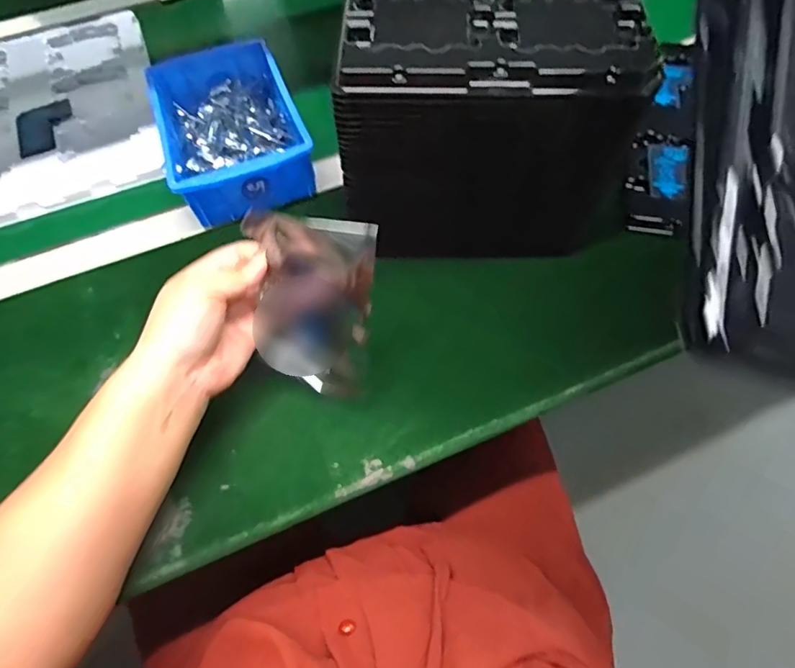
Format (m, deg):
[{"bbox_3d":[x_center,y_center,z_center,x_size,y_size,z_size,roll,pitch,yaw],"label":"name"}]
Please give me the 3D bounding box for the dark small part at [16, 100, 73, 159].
[{"bbox_3d":[-0.394,-0.232,0.544,0.062,0.016,0.077,-26,64,-11],"label":"dark small part"}]

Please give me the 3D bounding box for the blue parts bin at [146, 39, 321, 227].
[{"bbox_3d":[-0.172,-0.214,0.499,0.127,0.062,0.196,-20,63,-8],"label":"blue parts bin"}]

